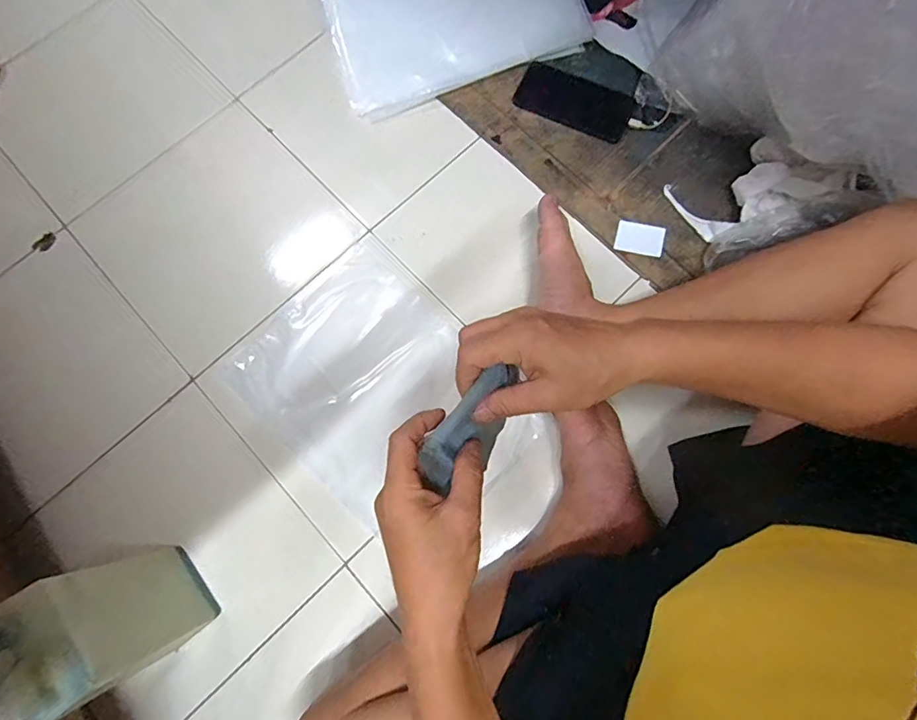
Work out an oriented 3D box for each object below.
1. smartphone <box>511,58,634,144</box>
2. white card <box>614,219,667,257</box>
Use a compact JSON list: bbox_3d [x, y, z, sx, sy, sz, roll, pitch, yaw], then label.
[{"bbox_3d":[0.163,-0.364,0.666,0.158,0.012,0.070,25,77,7],"label":"smartphone"},{"bbox_3d":[0.238,-0.160,0.622,0.060,0.004,0.042,13,85,6],"label":"white card"}]

